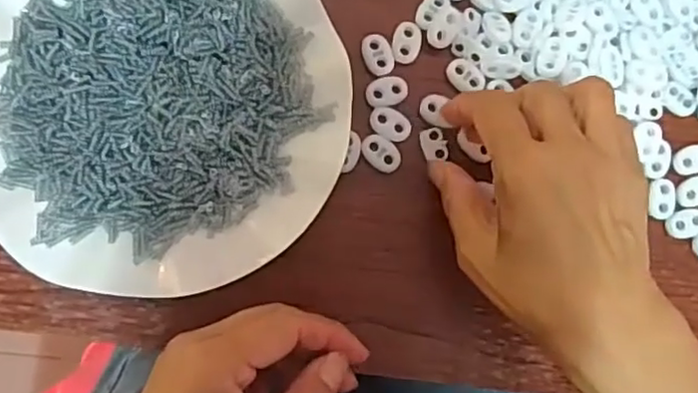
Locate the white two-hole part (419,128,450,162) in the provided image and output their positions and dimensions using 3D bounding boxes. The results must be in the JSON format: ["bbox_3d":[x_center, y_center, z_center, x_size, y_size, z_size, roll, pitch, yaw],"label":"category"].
[{"bbox_3d":[0.046,-0.028,0.343,0.013,0.004,0.018,-19,88,-10],"label":"white two-hole part"}]

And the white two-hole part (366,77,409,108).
[{"bbox_3d":[0.021,-0.057,0.342,0.023,0.004,0.015,-17,88,-7],"label":"white two-hole part"}]

